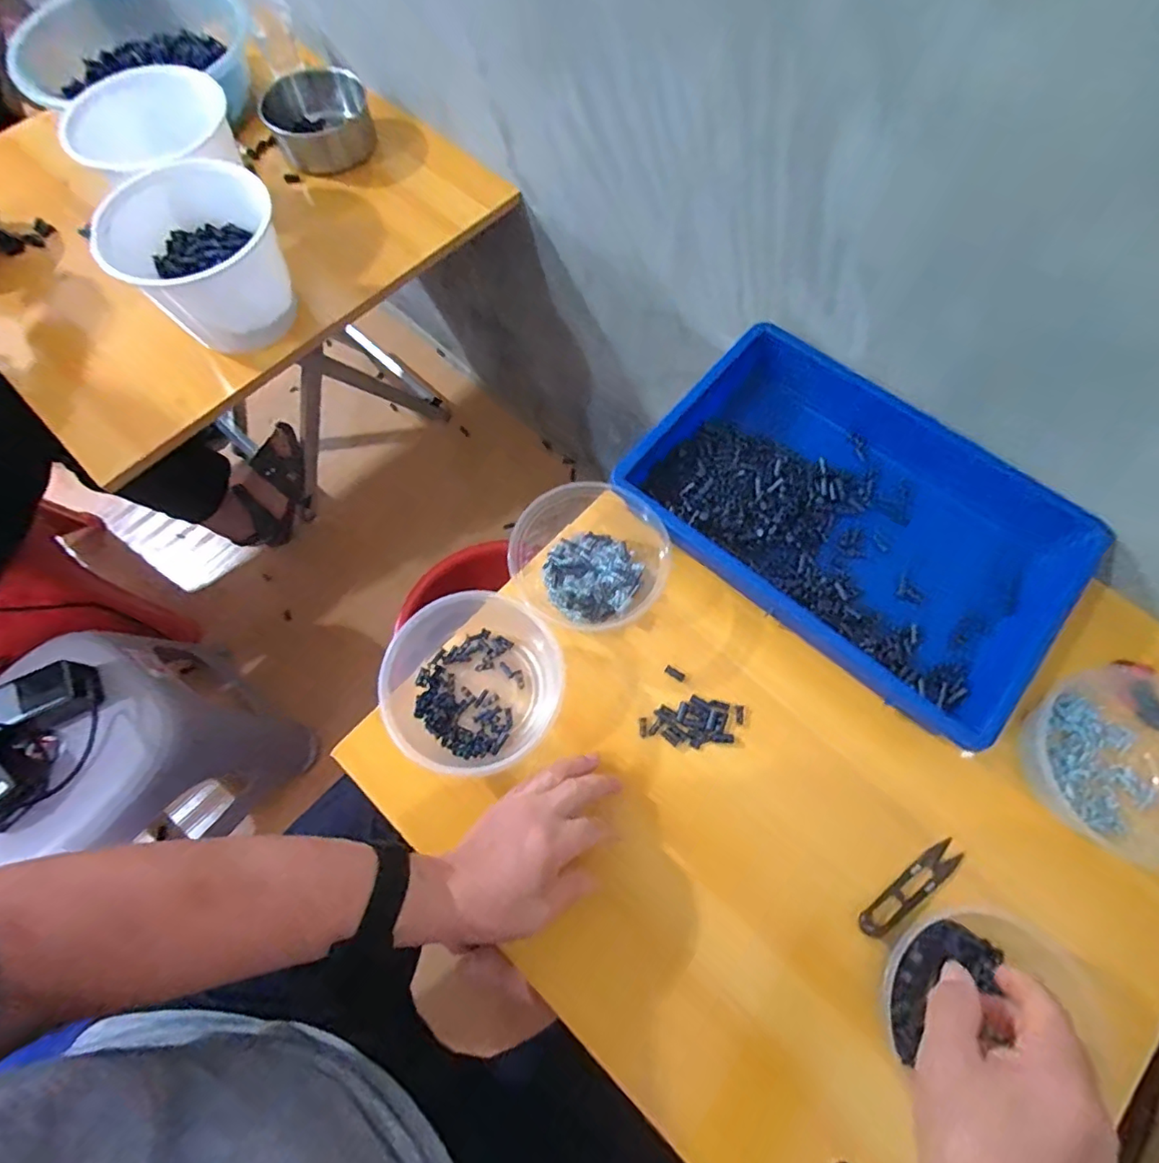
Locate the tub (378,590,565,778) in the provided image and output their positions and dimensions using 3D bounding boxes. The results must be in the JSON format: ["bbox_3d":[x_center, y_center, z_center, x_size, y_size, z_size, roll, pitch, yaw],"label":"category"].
[{"bbox_3d":[-0.088,0.084,0.478,0.135,0.056,0.135,0,71,-1],"label":"tub"}]

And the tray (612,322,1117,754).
[{"bbox_3d":[0.252,-0.069,0.530,0.365,0.071,0.257,40,74,12],"label":"tray"}]

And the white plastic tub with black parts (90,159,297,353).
[{"bbox_3d":[-0.404,-0.334,0.633,0.167,0.124,0.190,-31,74,-12],"label":"white plastic tub with black parts"}]

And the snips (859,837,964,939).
[{"bbox_3d":[0.257,0.238,0.440,0.101,0.009,0.023,-33,75,-12],"label":"snips"}]

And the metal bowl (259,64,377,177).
[{"bbox_3d":[-0.349,-0.623,0.767,0.133,0.076,0.133,0,71,-1],"label":"metal bowl"}]

